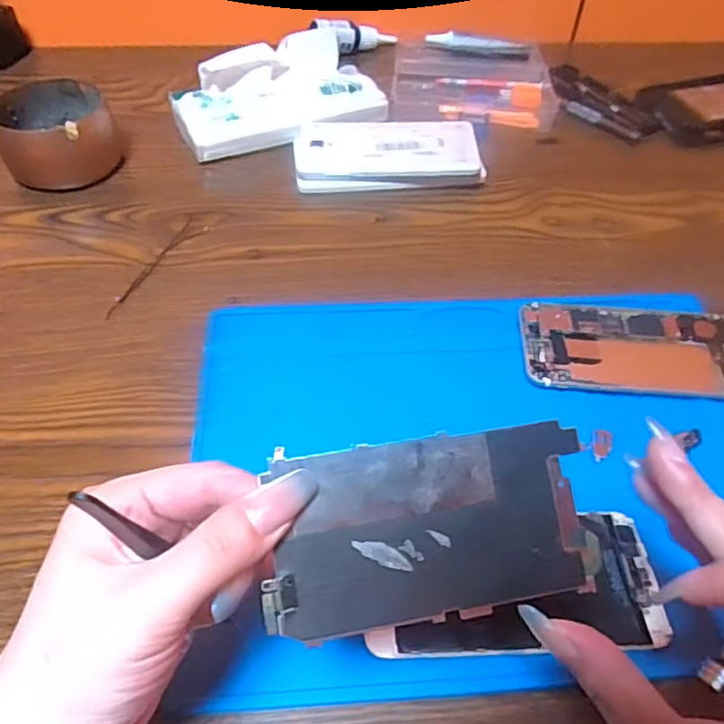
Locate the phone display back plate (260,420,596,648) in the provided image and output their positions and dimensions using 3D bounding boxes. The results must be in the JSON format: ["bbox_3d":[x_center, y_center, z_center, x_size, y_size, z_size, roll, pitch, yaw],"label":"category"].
[{"bbox_3d":[0.022,0.056,0.205,0.105,0.004,0.060,-5,83,-7],"label":"phone display back plate"}]

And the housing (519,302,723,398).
[{"bbox_3d":[0.167,-0.009,0.376,0.134,0.006,0.070,4,50,2],"label":"housing"}]

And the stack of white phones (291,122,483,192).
[{"bbox_3d":[0.020,-0.169,0.497,0.145,0.024,0.069,-3,50,-4],"label":"stack of white phones"}]

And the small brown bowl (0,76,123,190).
[{"bbox_3d":[-0.240,-0.181,0.489,0.087,0.047,0.093,-20,53,-18],"label":"small brown bowl"}]

